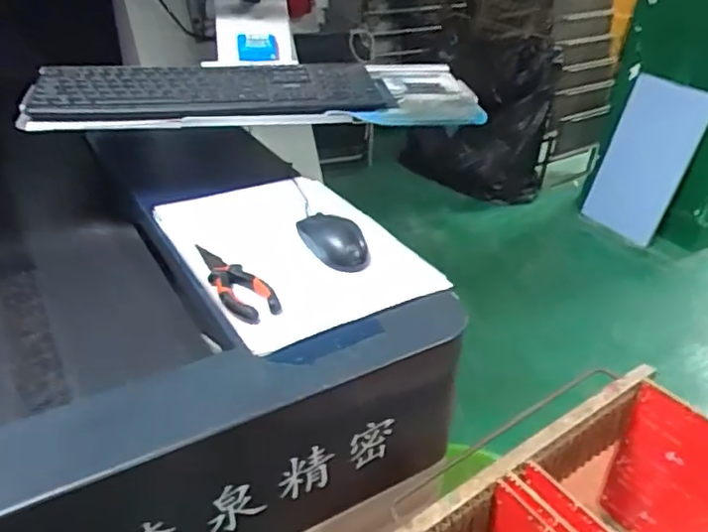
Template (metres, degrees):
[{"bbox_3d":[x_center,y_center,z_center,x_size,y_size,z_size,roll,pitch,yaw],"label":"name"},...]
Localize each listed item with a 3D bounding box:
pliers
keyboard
[{"bbox_3d":[-0.132,0.010,0.638,0.043,0.023,0.156,-18,38,-29],"label":"pliers"},{"bbox_3d":[-0.181,-0.239,0.826,0.463,0.035,0.146,-5,33,-11],"label":"keyboard"}]

